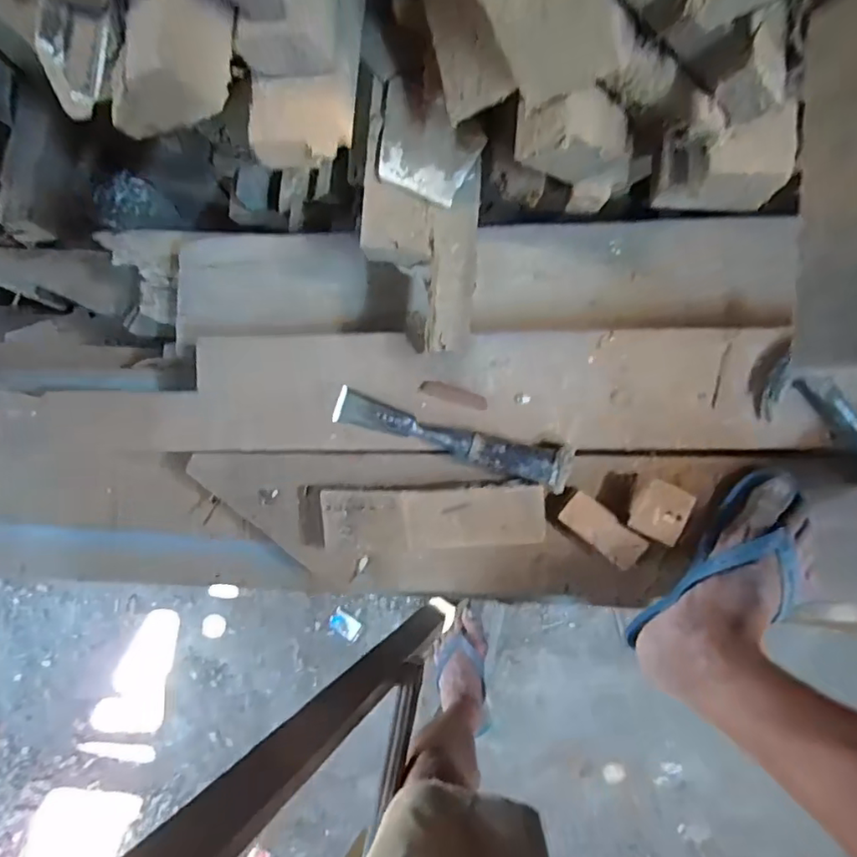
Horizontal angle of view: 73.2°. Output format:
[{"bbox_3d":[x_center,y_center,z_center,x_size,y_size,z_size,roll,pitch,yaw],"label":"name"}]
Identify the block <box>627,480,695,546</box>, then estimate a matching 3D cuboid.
[{"bbox_3d":[0.226,0.081,0.570,0.050,0.038,0.055,25,90,2],"label":"block"}]

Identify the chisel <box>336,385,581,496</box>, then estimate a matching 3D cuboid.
[{"bbox_3d":[0.020,0.007,0.568,0.238,0.038,0.039,17,90,2],"label":"chisel"}]

